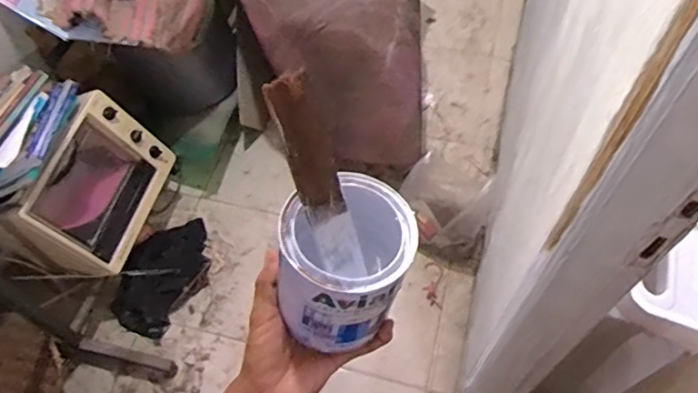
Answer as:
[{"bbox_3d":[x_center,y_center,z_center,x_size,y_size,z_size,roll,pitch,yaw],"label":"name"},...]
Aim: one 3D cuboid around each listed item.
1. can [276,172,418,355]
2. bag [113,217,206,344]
[{"bbox_3d":[-0.002,0.060,0.483,0.118,0.121,0.094,-32,62,-16],"label":"can"},{"bbox_3d":[-0.558,0.219,1.745,0.197,0.104,0.385,19,61,14],"label":"bag"}]

